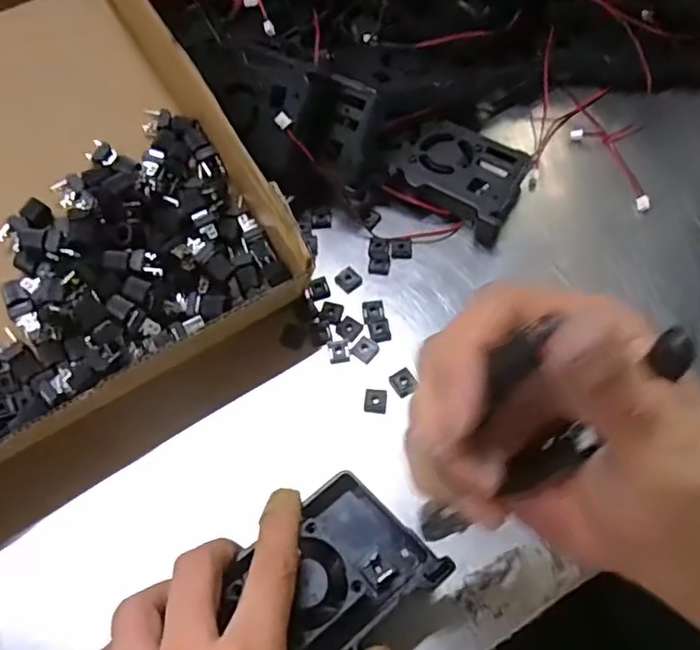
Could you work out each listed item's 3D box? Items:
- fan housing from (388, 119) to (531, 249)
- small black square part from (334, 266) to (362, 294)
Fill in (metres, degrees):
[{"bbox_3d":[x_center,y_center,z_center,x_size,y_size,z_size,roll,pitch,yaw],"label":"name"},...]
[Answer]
[{"bbox_3d":[0.072,-0.096,0.401,0.087,0.026,0.074,35,68,19],"label":"fan housing"},{"bbox_3d":[-0.001,-0.029,0.386,0.015,0.004,0.016,-36,67,-17],"label":"small black square part"}]

